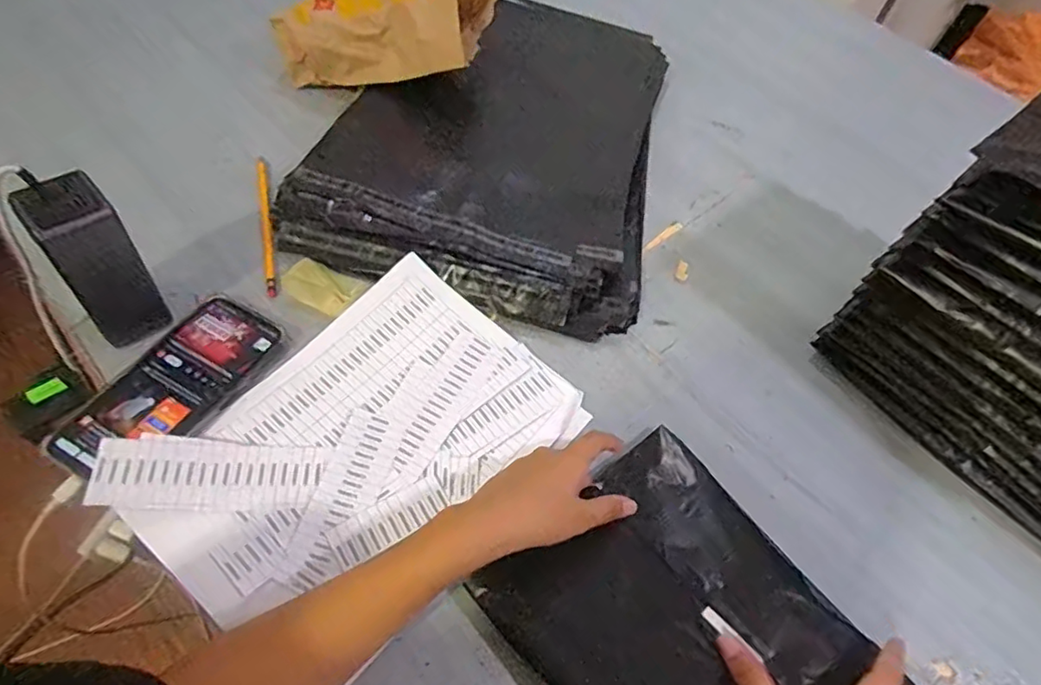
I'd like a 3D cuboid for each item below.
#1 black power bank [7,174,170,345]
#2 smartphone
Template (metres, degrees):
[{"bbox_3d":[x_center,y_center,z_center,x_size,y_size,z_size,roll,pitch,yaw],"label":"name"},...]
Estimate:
[{"bbox_3d":[-0.315,-0.057,0.453,0.055,0.137,0.045,-33,66,-28],"label":"black power bank"},{"bbox_3d":[-0.271,0.032,0.466,0.075,0.012,0.169,30,57,8],"label":"smartphone"}]

